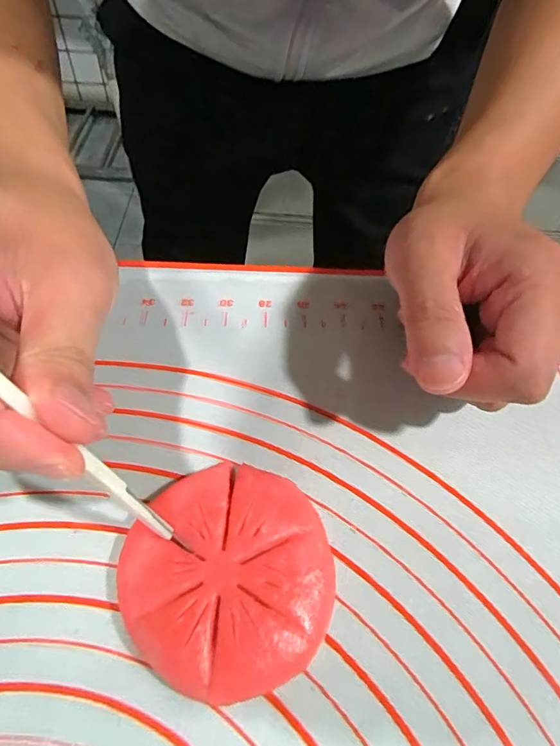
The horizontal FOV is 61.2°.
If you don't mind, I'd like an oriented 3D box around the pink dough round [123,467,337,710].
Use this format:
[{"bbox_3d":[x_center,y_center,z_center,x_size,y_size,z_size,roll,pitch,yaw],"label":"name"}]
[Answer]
[{"bbox_3d":[-0.017,0.068,0.162,0.067,0.015,0.071,2,56,-3],"label":"pink dough round"}]

